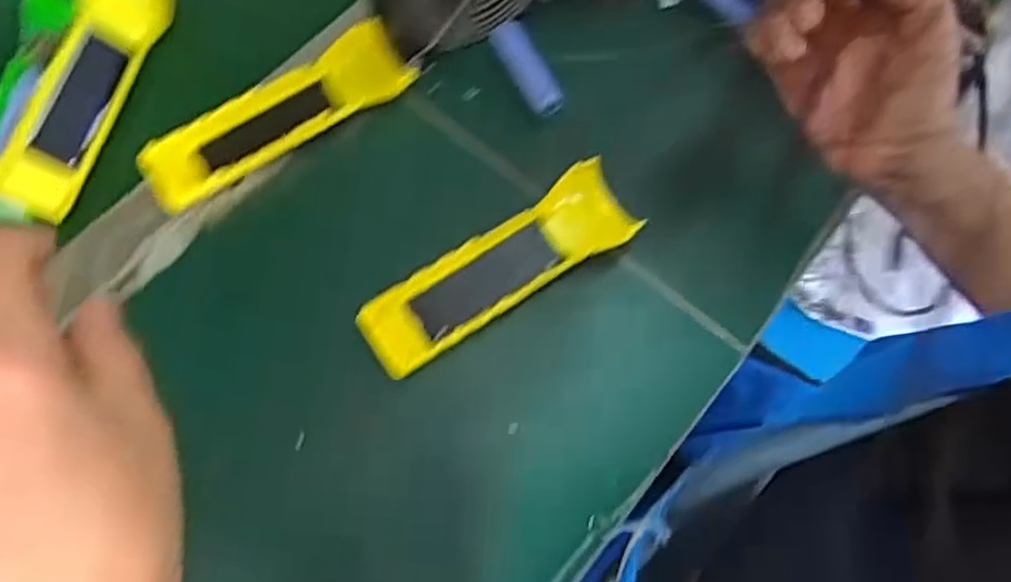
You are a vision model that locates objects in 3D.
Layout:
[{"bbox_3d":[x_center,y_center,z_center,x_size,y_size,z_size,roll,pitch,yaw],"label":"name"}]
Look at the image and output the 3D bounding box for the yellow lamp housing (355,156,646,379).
[{"bbox_3d":[-0.003,-0.013,0.406,0.164,0.024,0.046,-30,72,-12],"label":"yellow lamp housing"}]

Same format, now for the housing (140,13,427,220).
[{"bbox_3d":[-0.136,-0.108,0.431,0.167,0.022,0.051,-32,72,-13],"label":"housing"}]

